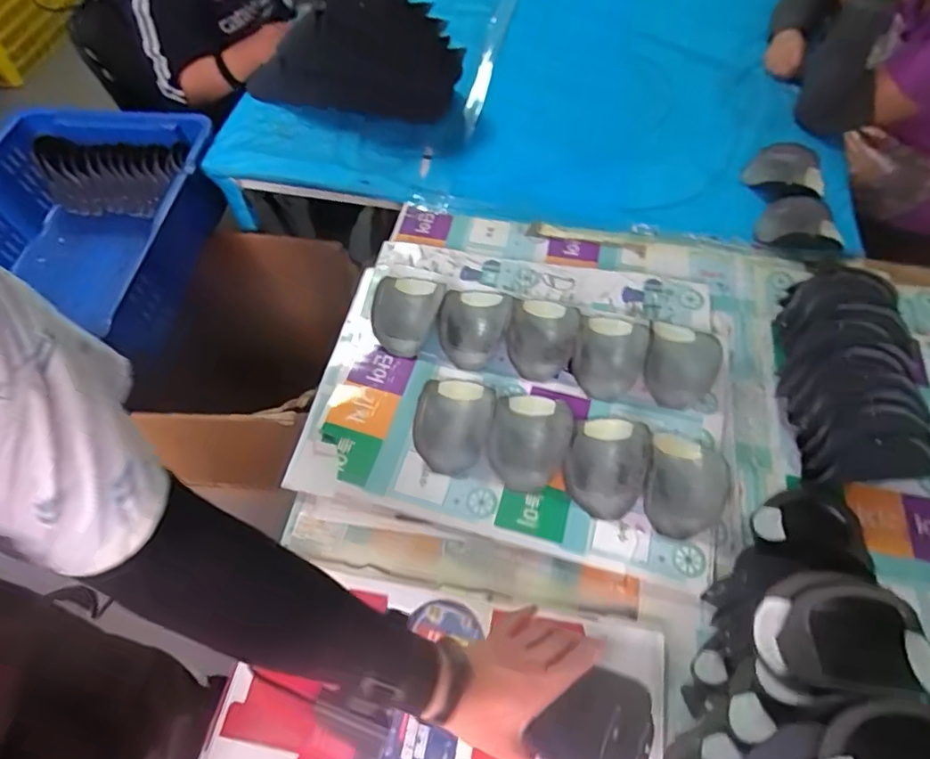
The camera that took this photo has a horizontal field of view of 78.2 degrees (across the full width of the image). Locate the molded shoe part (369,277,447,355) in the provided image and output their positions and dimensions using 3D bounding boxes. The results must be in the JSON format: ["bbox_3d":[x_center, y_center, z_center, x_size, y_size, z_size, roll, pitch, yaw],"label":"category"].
[{"bbox_3d":[-0.091,-0.108,0.869,0.096,0.032,0.143,19,60,10],"label":"molded shoe part"}]

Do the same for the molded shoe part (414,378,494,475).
[{"bbox_3d":[-0.016,0.055,0.765,0.101,0.040,0.138,13,59,7],"label":"molded shoe part"}]

